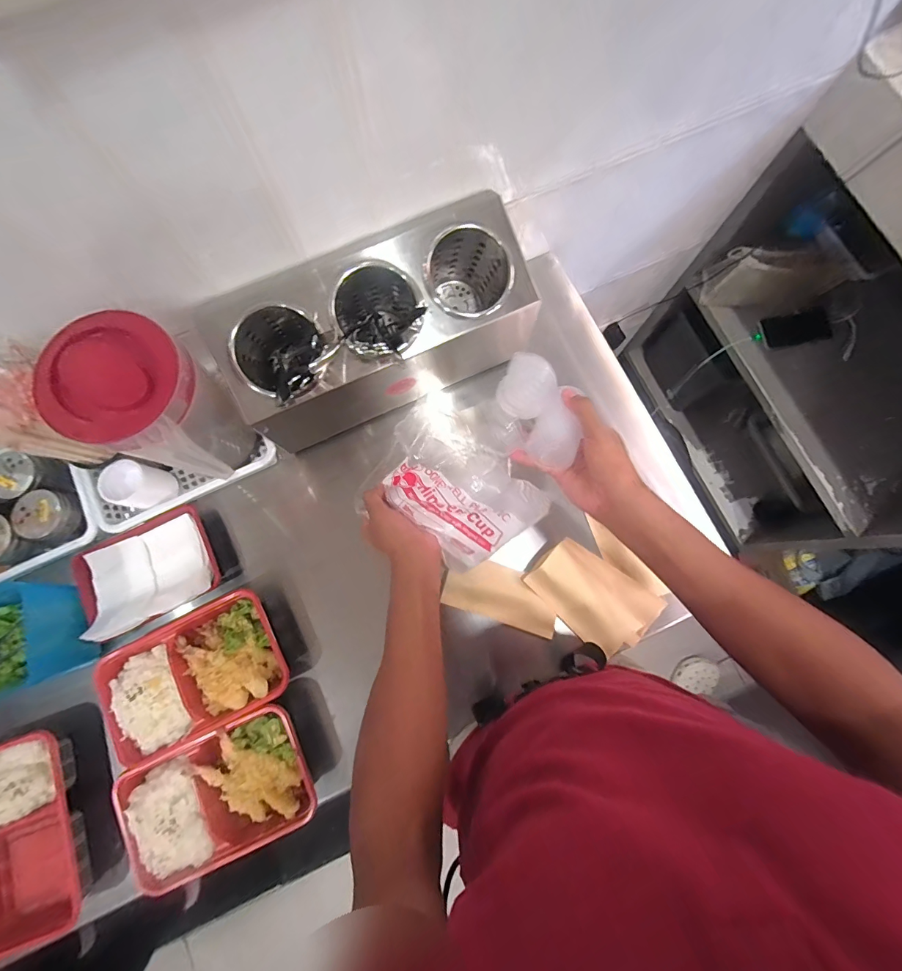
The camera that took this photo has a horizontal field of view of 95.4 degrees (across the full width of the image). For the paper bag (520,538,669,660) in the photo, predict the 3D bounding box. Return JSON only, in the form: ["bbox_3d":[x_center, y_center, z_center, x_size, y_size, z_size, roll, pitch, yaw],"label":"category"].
[{"bbox_3d":[0.190,0.149,0.553,0.171,0.032,0.102,35,81,6],"label":"paper bag"}]

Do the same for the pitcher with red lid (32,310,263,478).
[{"bbox_3d":[-0.325,-0.084,0.491,0.140,0.213,0.129,13,79,2],"label":"pitcher with red lid"}]

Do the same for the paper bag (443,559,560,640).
[{"bbox_3d":[0.071,0.148,0.561,0.154,0.012,0.075,18,80,3],"label":"paper bag"}]

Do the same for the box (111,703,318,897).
[{"bbox_3d":[-0.278,0.376,0.497,0.216,0.039,0.146,-24,80,-5],"label":"box"}]

